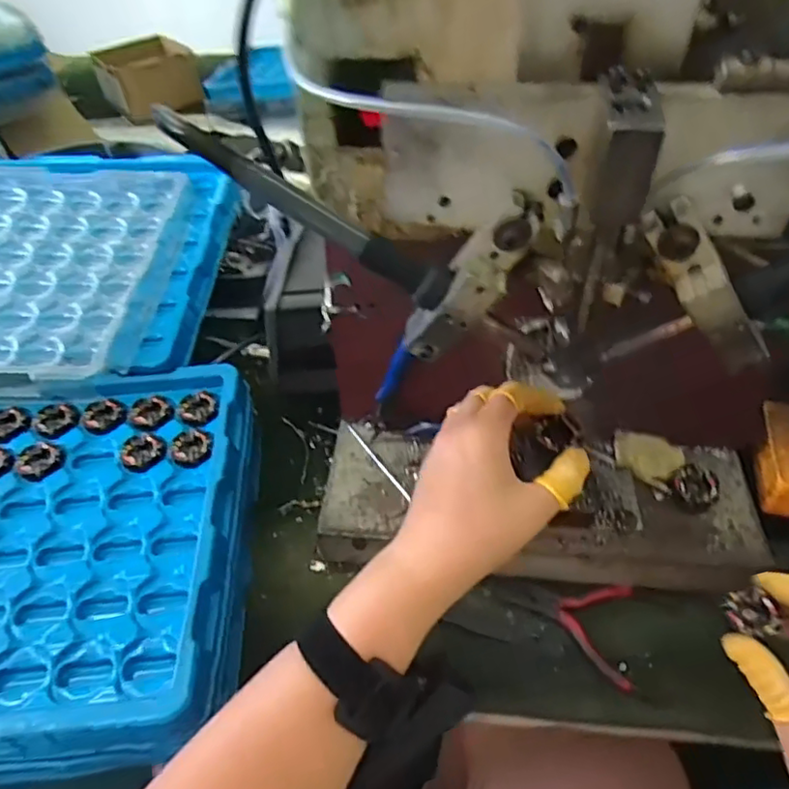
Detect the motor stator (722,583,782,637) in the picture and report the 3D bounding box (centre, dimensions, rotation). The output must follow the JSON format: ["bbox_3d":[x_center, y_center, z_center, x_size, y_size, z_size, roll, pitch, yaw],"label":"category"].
[{"bbox_3d":[0.202,0.123,0.345,0.023,0.010,0.025,-10,48,-5],"label":"motor stator"}]

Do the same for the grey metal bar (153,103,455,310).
[{"bbox_3d":[-0.038,-0.084,0.279,0.146,0.017,0.010,29,47,-16],"label":"grey metal bar"}]

